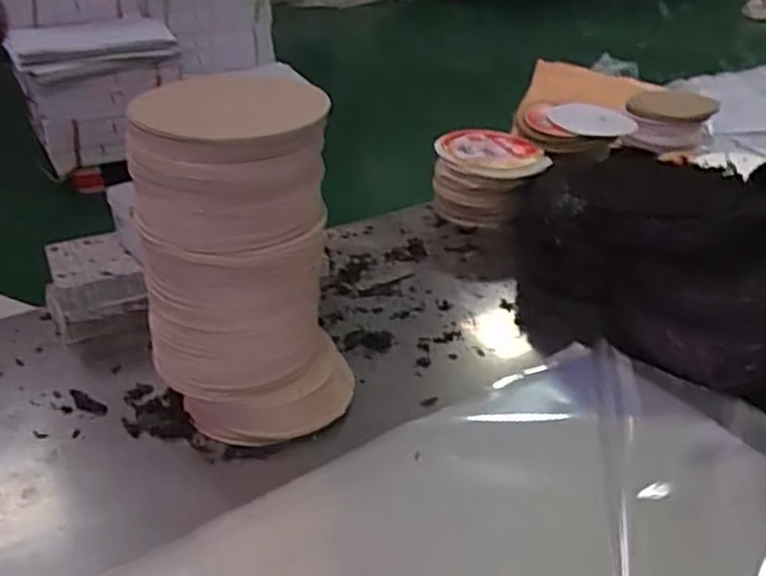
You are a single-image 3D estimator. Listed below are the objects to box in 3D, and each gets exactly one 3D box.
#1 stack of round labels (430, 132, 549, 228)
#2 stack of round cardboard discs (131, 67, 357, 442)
[{"bbox_3d":[0.162,-0.164,1.124,0.160,0.109,0.123,14,35,19],"label":"stack of round labels"},{"bbox_3d":[-0.127,-0.022,0.683,0.176,0.335,0.154,-7,33,-11],"label":"stack of round cardboard discs"}]

